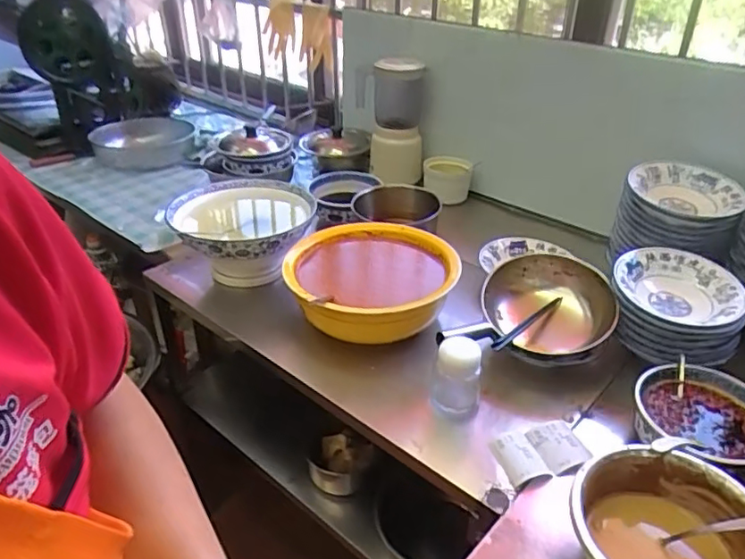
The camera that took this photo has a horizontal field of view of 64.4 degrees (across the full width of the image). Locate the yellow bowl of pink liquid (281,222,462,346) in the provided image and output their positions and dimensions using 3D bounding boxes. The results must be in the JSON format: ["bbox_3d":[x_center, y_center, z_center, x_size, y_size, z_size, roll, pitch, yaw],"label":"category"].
[{"bbox_3d":[-0.005,0.015,1.105,0.292,0.142,0.296,3,34,-2],"label":"yellow bowl of pink liquid"}]

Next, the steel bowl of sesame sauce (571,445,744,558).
[{"bbox_3d":[0.331,0.297,0.669,0.204,0.102,0.206,3,34,-2],"label":"steel bowl of sesame sauce"}]

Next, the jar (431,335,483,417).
[{"bbox_3d":[0.132,0.149,0.906,0.070,0.104,0.074,3,34,-2],"label":"jar"}]

